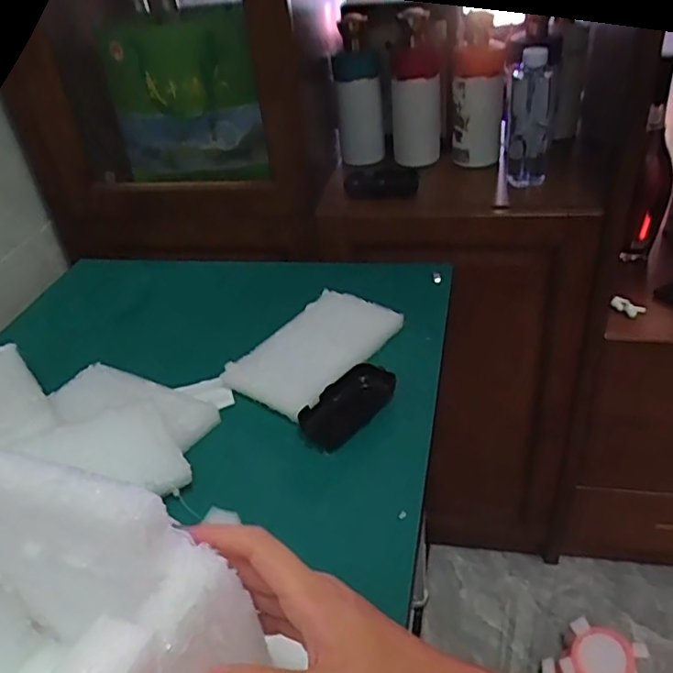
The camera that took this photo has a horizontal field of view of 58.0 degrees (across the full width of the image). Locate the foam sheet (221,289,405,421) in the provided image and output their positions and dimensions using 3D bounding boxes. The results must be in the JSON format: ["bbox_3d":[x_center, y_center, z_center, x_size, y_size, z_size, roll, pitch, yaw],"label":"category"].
[{"bbox_3d":[-0.021,0.007,0.707,0.121,0.012,0.199,22,45,34],"label":"foam sheet"}]

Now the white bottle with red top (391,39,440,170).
[{"bbox_3d":[0.141,-0.395,1.060,0.084,0.201,0.073,-4,36,4],"label":"white bottle with red top"}]

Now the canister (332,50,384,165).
[{"bbox_3d":[0.042,-0.416,1.112,0.080,0.183,0.064,-7,36,0],"label":"canister"}]

